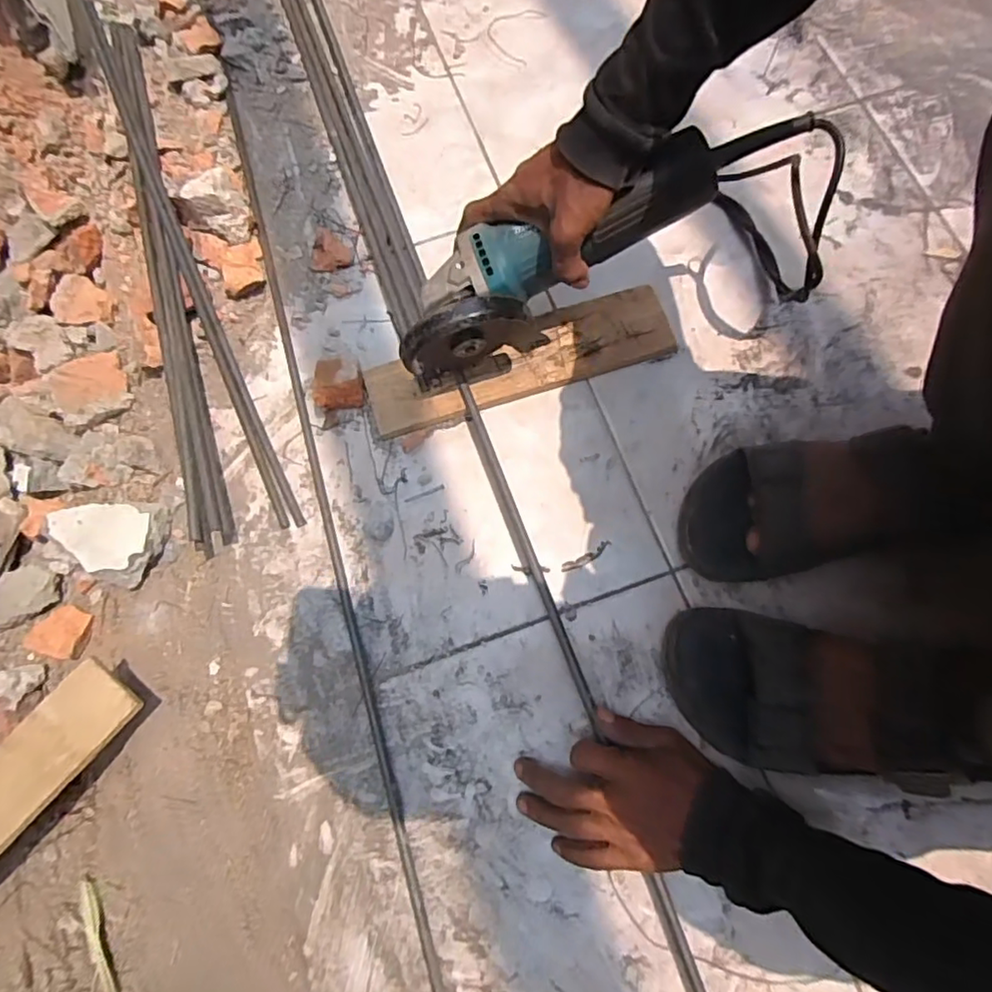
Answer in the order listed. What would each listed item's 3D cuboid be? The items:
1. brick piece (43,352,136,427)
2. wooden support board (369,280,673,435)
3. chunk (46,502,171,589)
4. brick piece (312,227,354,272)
[{"bbox_3d":[-0.394,-0.103,0.585,0.069,0.018,0.060,-27,89,-9],"label":"brick piece"},{"bbox_3d":[0.021,-0.130,0.568,0.287,0.021,0.075,-17,75,-4],"label":"wooden support board"},{"bbox_3d":[-0.348,0.044,0.541,0.108,0.041,0.073,-1,74,1],"label":"chunk"},{"bbox_3d":[-0.164,-0.246,0.609,0.038,0.022,0.036,5,74,3],"label":"brick piece"}]

